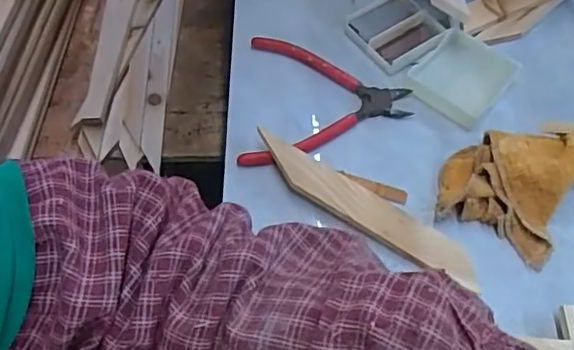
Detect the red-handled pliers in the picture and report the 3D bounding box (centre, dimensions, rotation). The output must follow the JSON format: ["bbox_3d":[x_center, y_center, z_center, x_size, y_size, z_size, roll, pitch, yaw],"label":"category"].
[{"bbox_3d":[0.034,-0.061,0.483,0.135,0.015,0.130,2,59,1],"label":"red-handled pliers"}]

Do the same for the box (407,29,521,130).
[{"bbox_3d":[0.153,-0.086,0.495,0.070,0.015,0.082,38,66,20],"label":"box"}]

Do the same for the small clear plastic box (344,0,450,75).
[{"bbox_3d":[0.099,-0.129,0.515,0.069,0.014,0.069,-33,65,-18],"label":"small clear plastic box"}]

